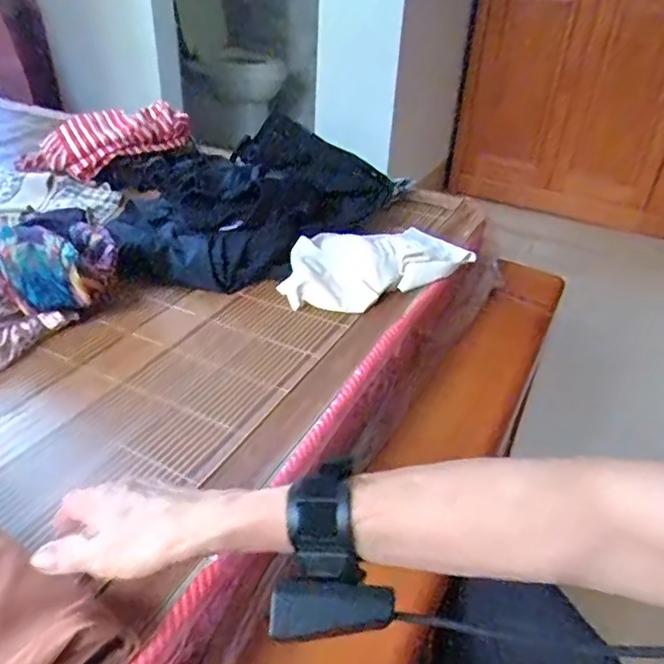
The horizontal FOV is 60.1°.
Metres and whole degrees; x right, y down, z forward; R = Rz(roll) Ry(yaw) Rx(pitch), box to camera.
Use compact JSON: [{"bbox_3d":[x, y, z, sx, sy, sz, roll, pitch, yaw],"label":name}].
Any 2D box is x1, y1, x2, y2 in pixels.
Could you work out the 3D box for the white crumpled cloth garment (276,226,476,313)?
[{"bbox_3d":[0.050,-0.091,0.745,0.234,0.040,0.129,-19,41,-29],"label":"white crumpled cloth garment"}]

